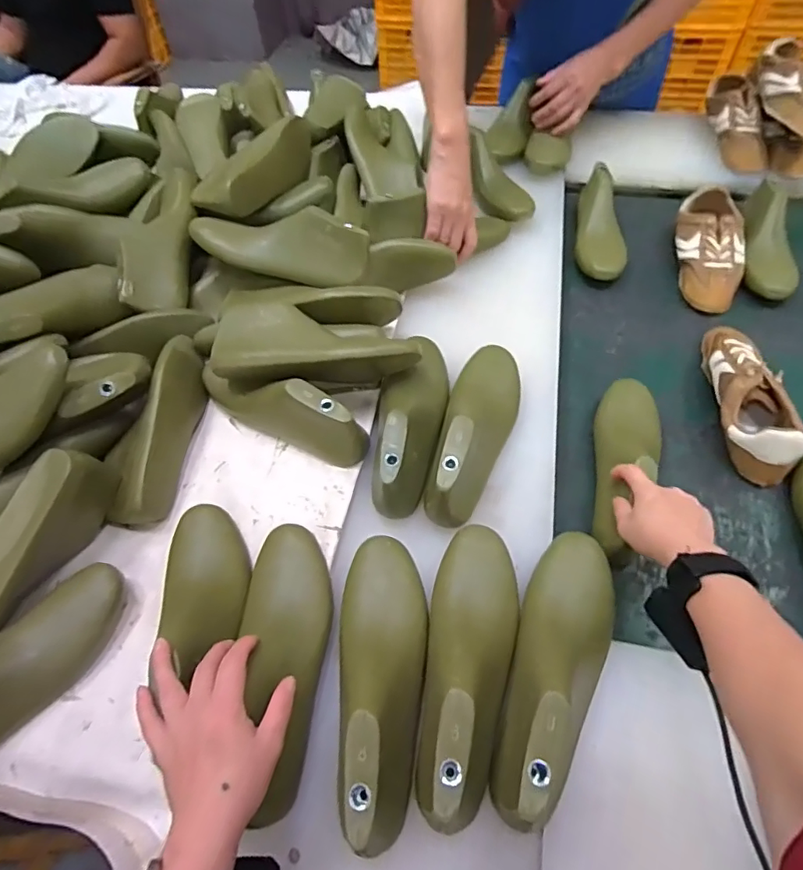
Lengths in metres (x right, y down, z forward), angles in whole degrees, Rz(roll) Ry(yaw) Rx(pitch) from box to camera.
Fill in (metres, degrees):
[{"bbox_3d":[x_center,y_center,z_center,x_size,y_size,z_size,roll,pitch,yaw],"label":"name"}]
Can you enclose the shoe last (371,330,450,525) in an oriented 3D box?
[{"bbox_3d":[0.010,-0.024,0.599,0.079,0.077,0.241,4,56,8],"label":"shoe last"}]

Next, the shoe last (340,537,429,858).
[{"bbox_3d":[-0.012,0.200,0.441,0.087,0.072,0.245,-5,56,1],"label":"shoe last"}]

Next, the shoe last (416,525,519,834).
[{"bbox_3d":[0.060,0.192,0.452,0.078,0.097,0.247,9,56,9],"label":"shoe last"}]

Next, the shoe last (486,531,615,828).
[{"bbox_3d":[0.139,0.194,0.439,0.076,0.084,0.235,15,59,15],"label":"shoe last"}]

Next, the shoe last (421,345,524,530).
[{"bbox_3d":[0.085,-0.014,0.586,0.078,0.089,0.239,15,58,14],"label":"shoe last"}]

